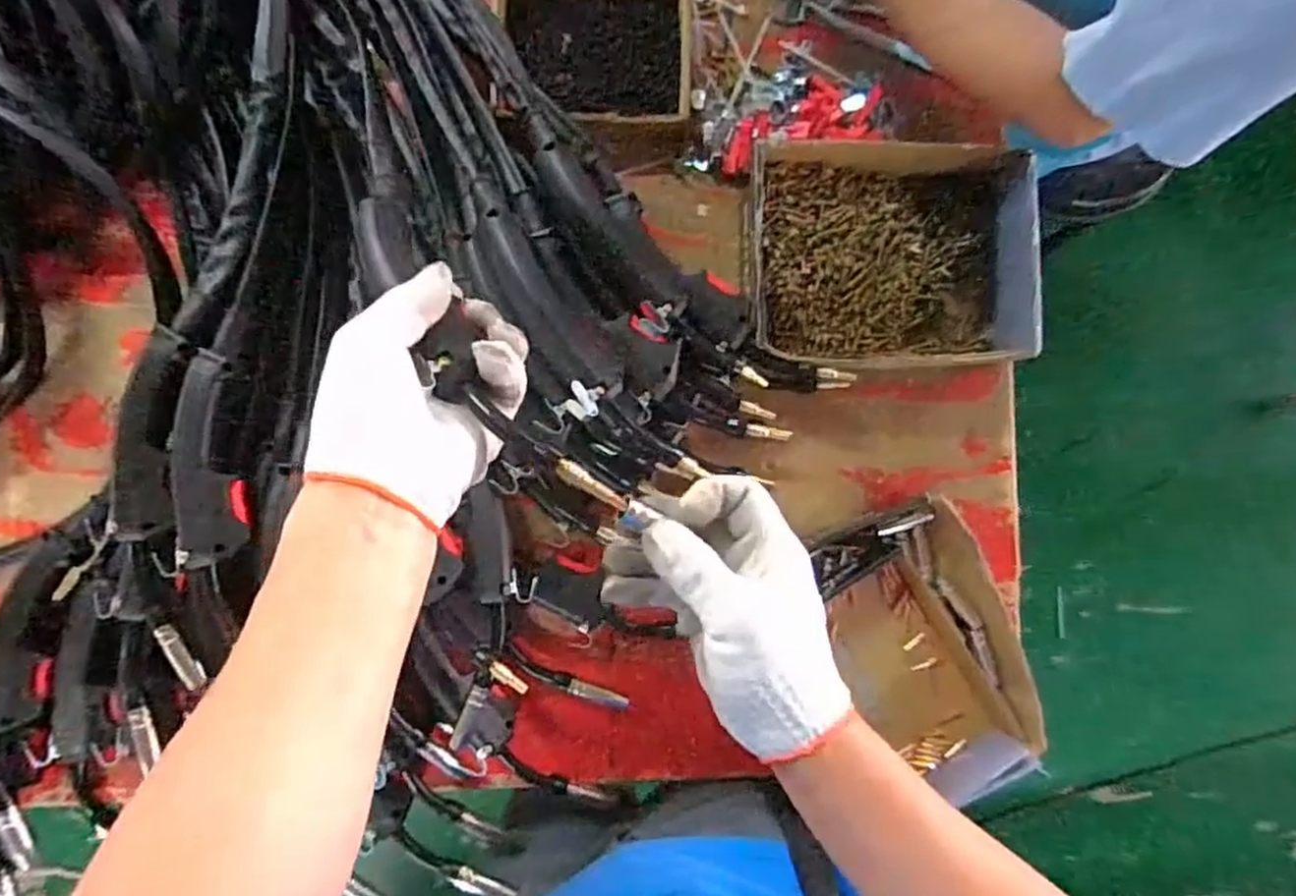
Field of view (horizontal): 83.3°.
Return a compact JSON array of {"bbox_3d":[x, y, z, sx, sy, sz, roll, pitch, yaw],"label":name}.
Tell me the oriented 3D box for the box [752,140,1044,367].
[{"bbox_3d":[0.208,-0.170,0.648,0.244,0.071,0.201,1,86,-3],"label":"box"}]

